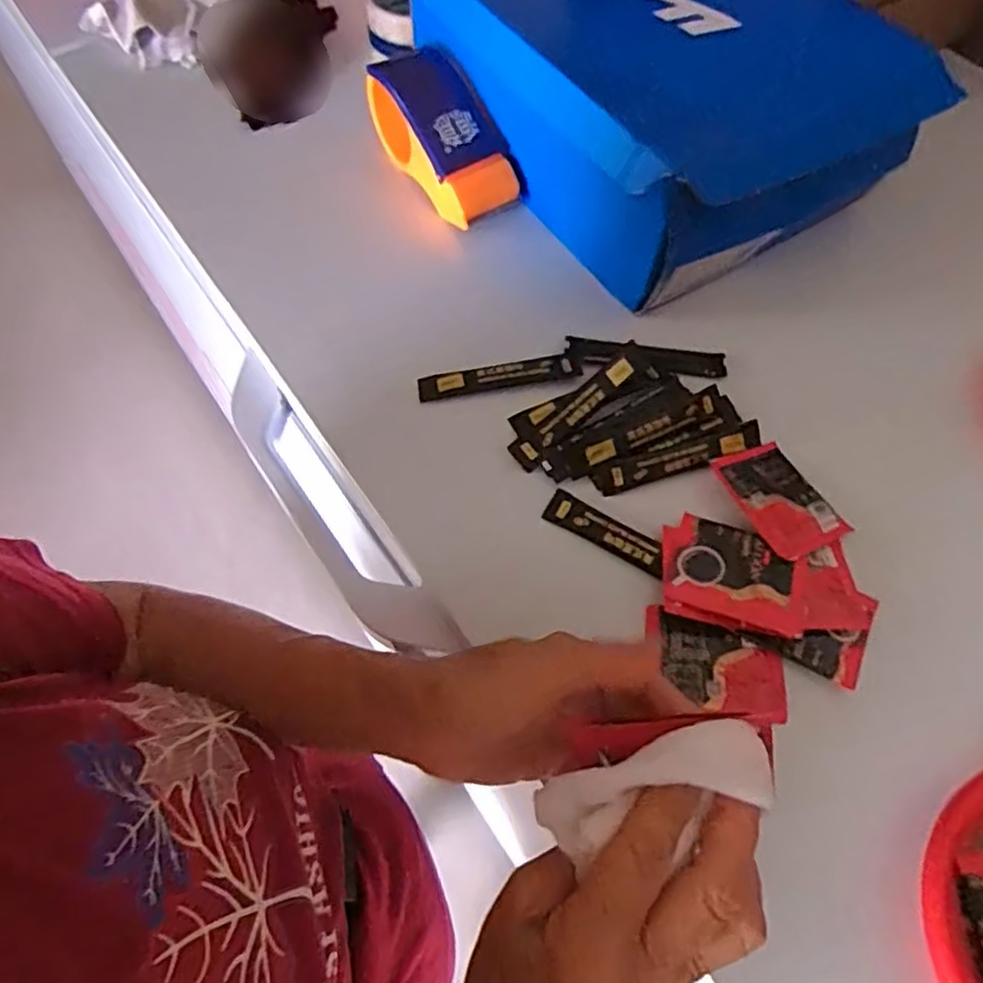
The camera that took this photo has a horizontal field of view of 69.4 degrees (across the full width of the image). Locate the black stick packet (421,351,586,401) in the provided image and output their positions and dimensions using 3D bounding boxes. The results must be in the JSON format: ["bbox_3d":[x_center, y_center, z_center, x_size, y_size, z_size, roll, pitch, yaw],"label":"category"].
[{"bbox_3d":[0.005,-0.082,0.506,0.114,0.012,0.022,-7,62,-5],"label":"black stick packet"}]

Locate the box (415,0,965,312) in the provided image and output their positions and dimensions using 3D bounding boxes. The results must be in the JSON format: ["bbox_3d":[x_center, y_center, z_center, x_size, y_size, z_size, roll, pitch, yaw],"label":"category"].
[{"bbox_3d":[0.130,-0.330,0.568,0.262,0.113,0.356,-30,66,-16],"label":"box"}]

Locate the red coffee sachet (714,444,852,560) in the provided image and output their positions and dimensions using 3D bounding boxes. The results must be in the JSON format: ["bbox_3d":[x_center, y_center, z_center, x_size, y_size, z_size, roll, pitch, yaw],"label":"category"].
[{"bbox_3d":[0.185,0.004,0.456,0.056,0.009,0.079,-25,65,-14],"label":"red coffee sachet"}]

